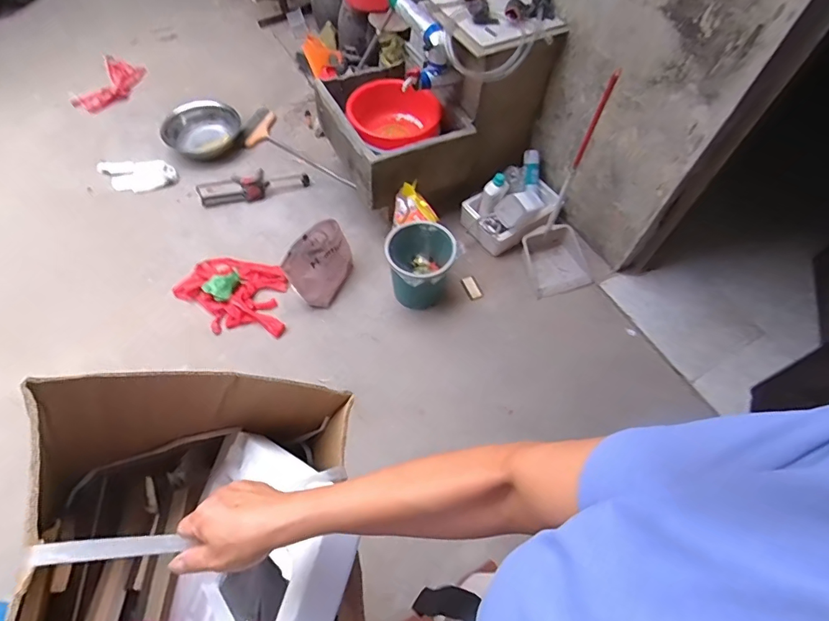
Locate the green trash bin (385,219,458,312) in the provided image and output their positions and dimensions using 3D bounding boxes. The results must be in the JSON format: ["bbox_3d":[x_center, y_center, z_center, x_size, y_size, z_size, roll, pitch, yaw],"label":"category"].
[{"bbox_3d":[0.015,-0.160,1.730,0.246,0.279,0.259,1,57,-2],"label":"green trash bin"}]

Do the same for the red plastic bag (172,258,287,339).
[{"bbox_3d":[-0.681,-0.077,1.748,0.421,0.071,0.307,12,58,5],"label":"red plastic bag"}]

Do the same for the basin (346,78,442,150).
[{"bbox_3d":[-0.075,-0.750,1.798,0.356,0.208,0.335,1,57,-2],"label":"basin"}]

